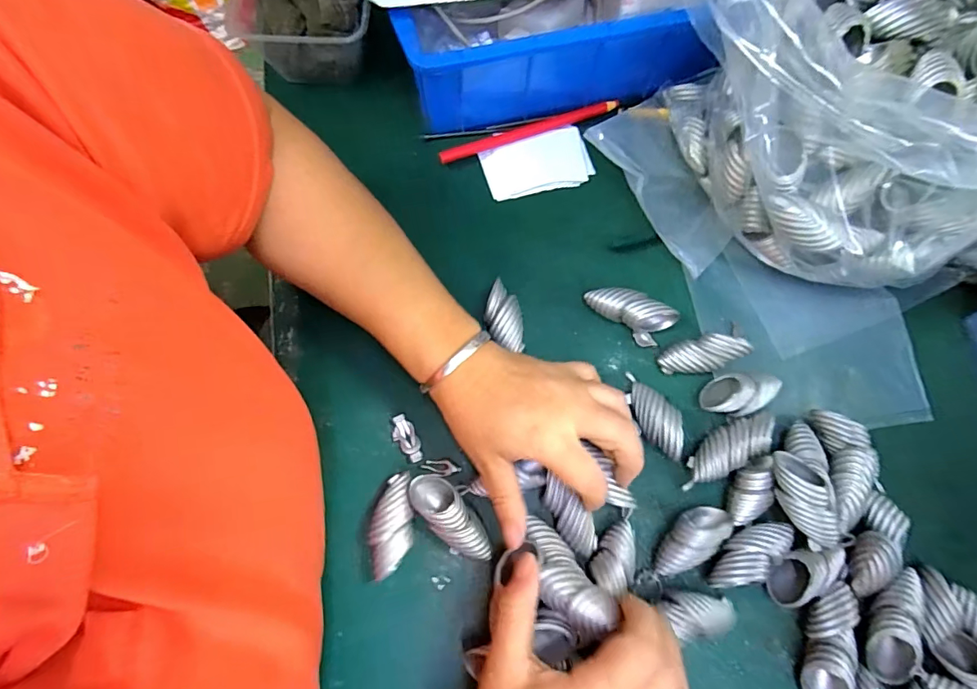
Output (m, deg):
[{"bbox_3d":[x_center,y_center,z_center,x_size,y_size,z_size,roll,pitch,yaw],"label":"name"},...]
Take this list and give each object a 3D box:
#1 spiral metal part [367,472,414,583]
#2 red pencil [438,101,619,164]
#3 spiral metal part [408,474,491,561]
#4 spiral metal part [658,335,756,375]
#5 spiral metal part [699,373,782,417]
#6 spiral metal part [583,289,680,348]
[{"bbox_3d":[-0.062,0.116,0.311,0.026,0.026,0.061,-1,73,-1],"label":"spiral metal part"},{"bbox_3d":[0.035,-0.181,0.406,0.160,0.011,0.010,-20,74,-7],"label":"red pencil"},{"bbox_3d":[-0.024,0.114,0.311,0.026,0.026,0.065,-37,77,-11],"label":"spiral metal part"},{"bbox_3d":[0.157,0.008,0.350,0.063,0.024,0.022,-11,73,-4],"label":"spiral metal part"},{"bbox_3d":[0.180,0.035,0.339,0.063,0.029,0.028,-10,73,-4],"label":"spiral metal part"},{"bbox_3d":[0.105,-0.024,0.357,0.066,0.027,0.026,26,74,7],"label":"spiral metal part"}]

